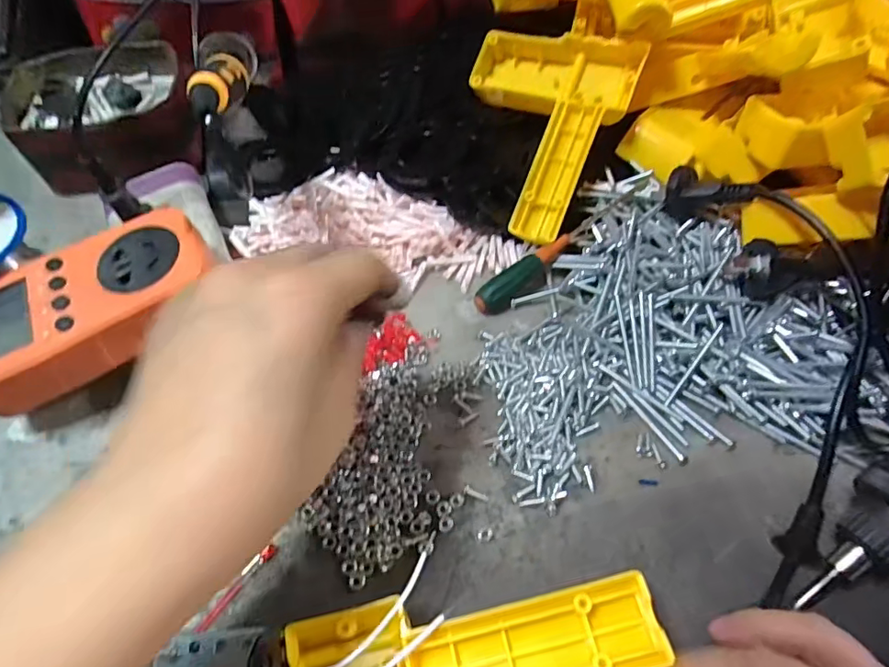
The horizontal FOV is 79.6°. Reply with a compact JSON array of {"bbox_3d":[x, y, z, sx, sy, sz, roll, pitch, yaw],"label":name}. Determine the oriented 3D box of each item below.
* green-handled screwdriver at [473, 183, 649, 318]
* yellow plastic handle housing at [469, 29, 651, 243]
[{"bbox_3d":[0.080,-0.063,0.355,0.153,0.018,0.019,-40,68,-16],"label":"green-handled screwdriver"},{"bbox_3d":[0.060,-0.145,0.376,0.113,0.023,0.146,24,85,25],"label":"yellow plastic handle housing"}]

